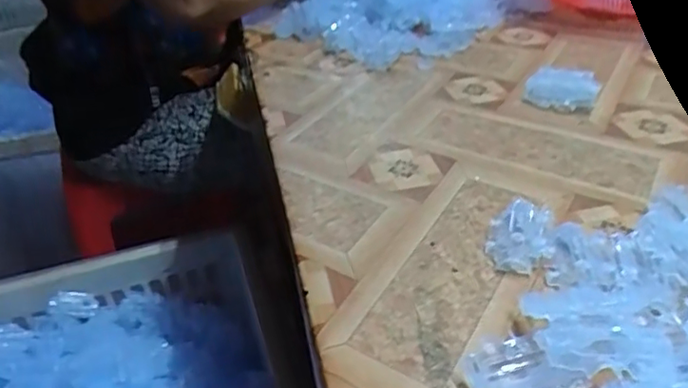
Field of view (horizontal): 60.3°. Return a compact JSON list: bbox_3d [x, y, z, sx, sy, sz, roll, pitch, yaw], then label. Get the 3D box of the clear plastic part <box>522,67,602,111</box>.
[{"bbox_3d":[0.211,-0.102,0.578,0.067,0.027,0.041,8,37,21],"label":"clear plastic part"}]

